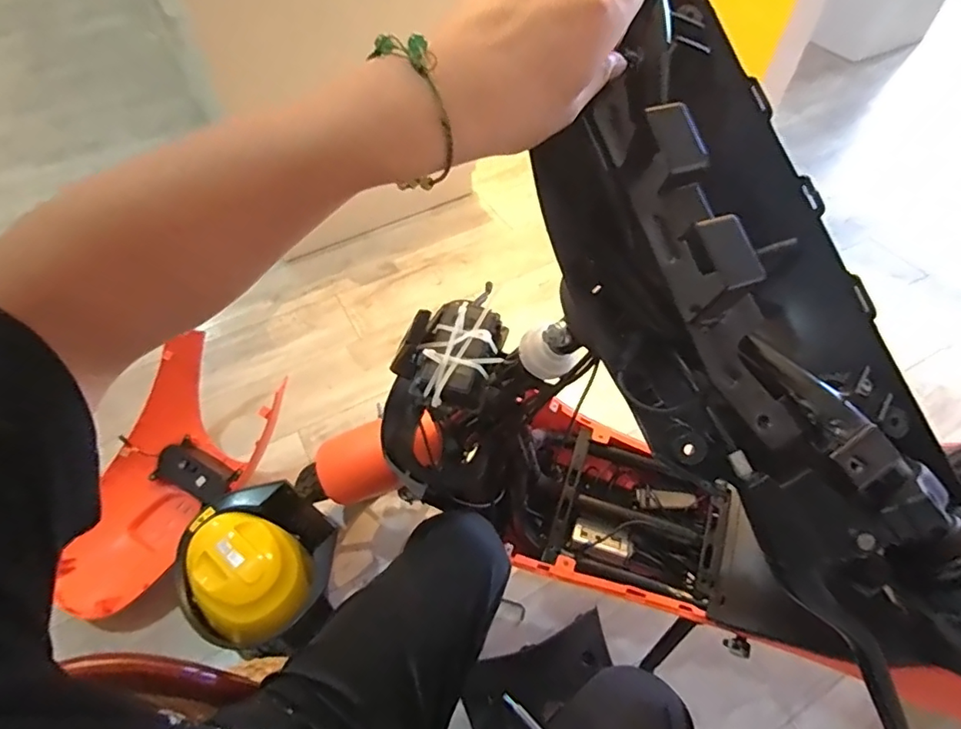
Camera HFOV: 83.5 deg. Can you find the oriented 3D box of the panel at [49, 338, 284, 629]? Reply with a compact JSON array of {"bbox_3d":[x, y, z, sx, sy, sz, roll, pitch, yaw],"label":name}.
[{"bbox_3d":[-0.671,0.248,1.135,0.304,0.250,0.520,29,59,21],"label":"panel"}]

